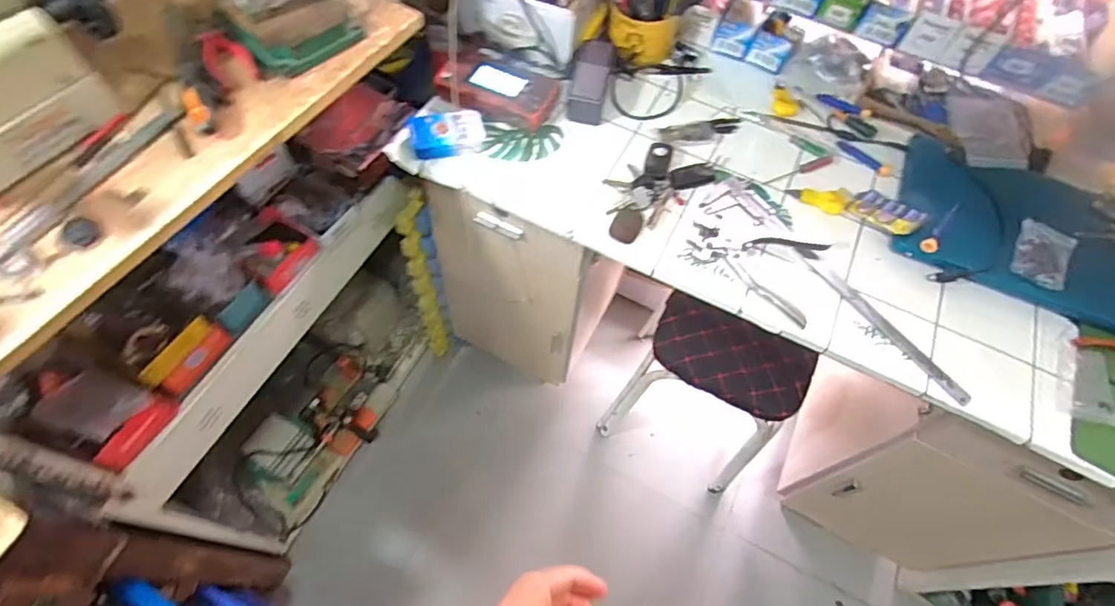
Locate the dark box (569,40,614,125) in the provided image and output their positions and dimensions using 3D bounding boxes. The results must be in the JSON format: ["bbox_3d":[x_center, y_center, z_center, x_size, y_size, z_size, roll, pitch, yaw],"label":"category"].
[{"bbox_3d":[0.052,-0.342,0.835,0.054,0.047,0.142,10,61,2],"label":"dark box"}]

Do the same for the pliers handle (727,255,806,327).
[{"bbox_3d":[0.261,-0.015,0.690,0.016,0.014,0.125,-38,70,-22],"label":"pliers handle"}]

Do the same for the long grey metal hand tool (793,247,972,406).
[{"bbox_3d":[0.397,0.021,0.684,0.020,0.006,0.260,-35,66,-11],"label":"long grey metal hand tool"}]

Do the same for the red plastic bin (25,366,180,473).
[{"bbox_3d":[-0.580,0.129,0.675,0.137,0.086,0.103,19,61,6],"label":"red plastic bin"}]

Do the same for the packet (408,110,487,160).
[{"bbox_3d":[-0.155,-0.243,0.775,0.102,0.028,0.069,-20,64,-15],"label":"packet"}]

